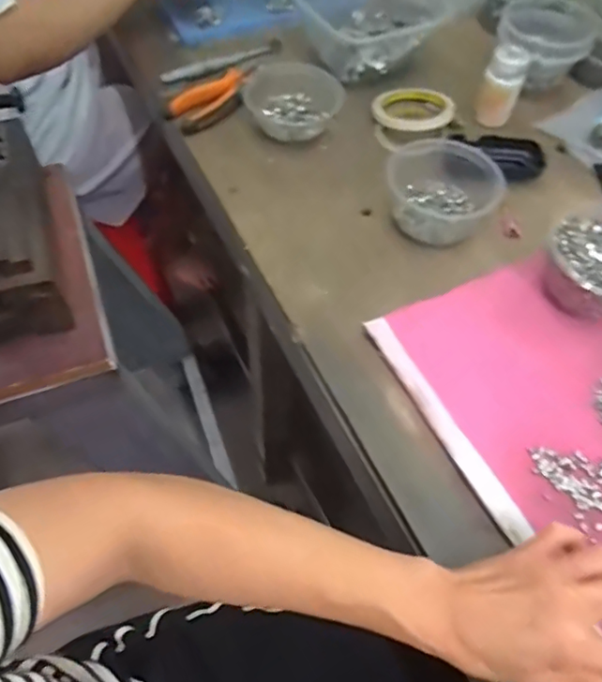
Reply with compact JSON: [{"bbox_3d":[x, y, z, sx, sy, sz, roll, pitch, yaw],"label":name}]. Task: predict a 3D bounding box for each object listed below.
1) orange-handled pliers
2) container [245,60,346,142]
[{"bbox_3d":[-0.103,-0.303,0.681,0.064,0.025,0.151,39,63,20],"label":"orange-handled pliers"},{"bbox_3d":[-0.008,-0.295,0.674,0.110,0.040,0.117,1,57,-2],"label":"container"}]

